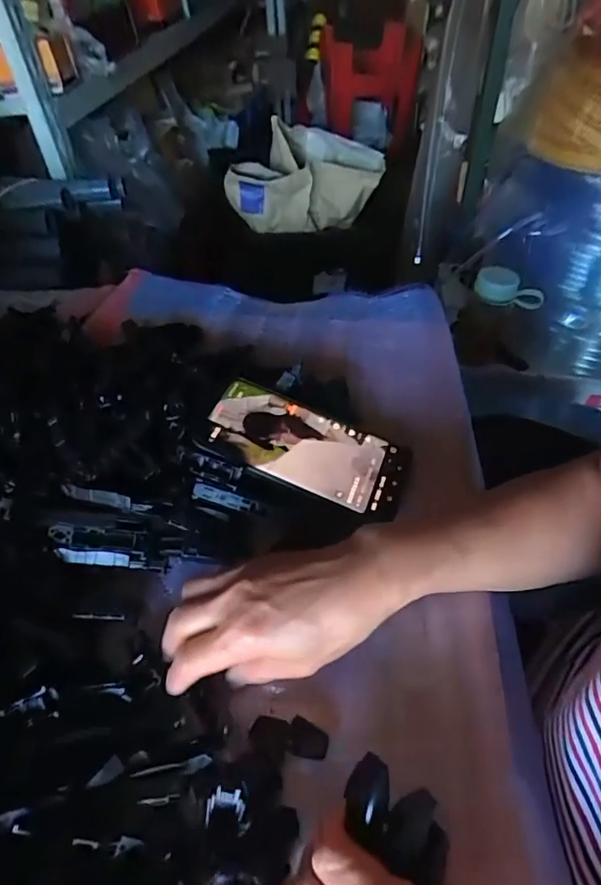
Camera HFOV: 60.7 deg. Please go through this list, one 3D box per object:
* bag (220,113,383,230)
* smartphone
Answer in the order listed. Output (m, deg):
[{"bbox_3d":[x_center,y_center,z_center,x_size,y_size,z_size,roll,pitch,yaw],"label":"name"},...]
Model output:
[{"bbox_3d":[-0.009,-0.575,1.151,0.372,0.183,0.179,-27,52,-19],"label":"bag"},{"bbox_3d":[0.005,0.002,0.403,0.159,0.008,0.077,22,50,4],"label":"smartphone"}]

